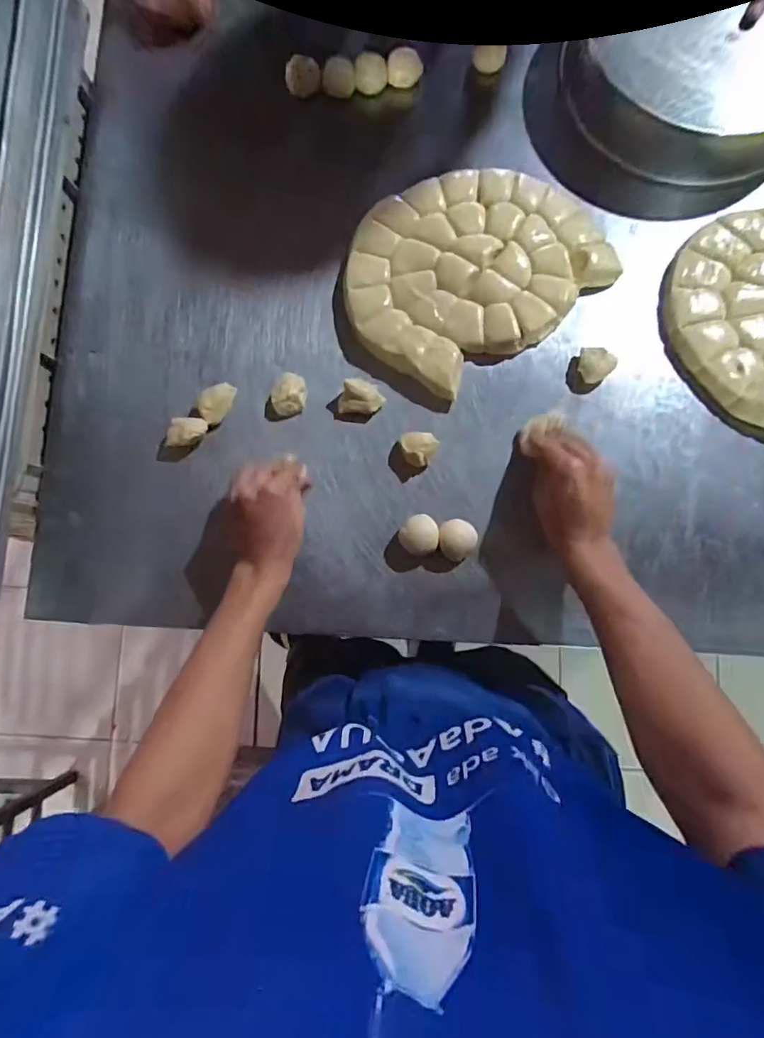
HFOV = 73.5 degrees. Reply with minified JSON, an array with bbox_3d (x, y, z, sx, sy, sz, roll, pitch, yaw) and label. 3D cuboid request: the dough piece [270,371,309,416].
[{"bbox_3d":[-0.107,-0.144,0.587,0.039,0.023,0.048,-6,82,3],"label":"dough piece"}]

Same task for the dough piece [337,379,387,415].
[{"bbox_3d":[-0.023,-0.134,0.579,0.045,0.025,0.040,21,85,6],"label":"dough piece"}]

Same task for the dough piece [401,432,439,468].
[{"bbox_3d":[0.042,-0.076,0.567,0.039,0.030,0.037,4,83,4],"label":"dough piece"}]

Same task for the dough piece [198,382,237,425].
[{"bbox_3d":[-0.186,-0.131,0.576,0.026,0.025,0.048,21,84,6],"label":"dough piece"}]

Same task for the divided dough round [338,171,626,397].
[{"bbox_3d":[0.096,-0.289,0.588,0.280,0.037,0.229,-35,82,-1],"label":"divided dough round"}]

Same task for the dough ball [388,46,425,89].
[{"bbox_3d":[0.029,-0.563,0.640,0.042,0.026,0.035,5,83,4],"label":"dough ball"}]

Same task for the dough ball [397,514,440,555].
[{"bbox_3d":[0.042,0.018,0.558,0.041,0.030,0.042,0,83,4],"label":"dough ball"}]

